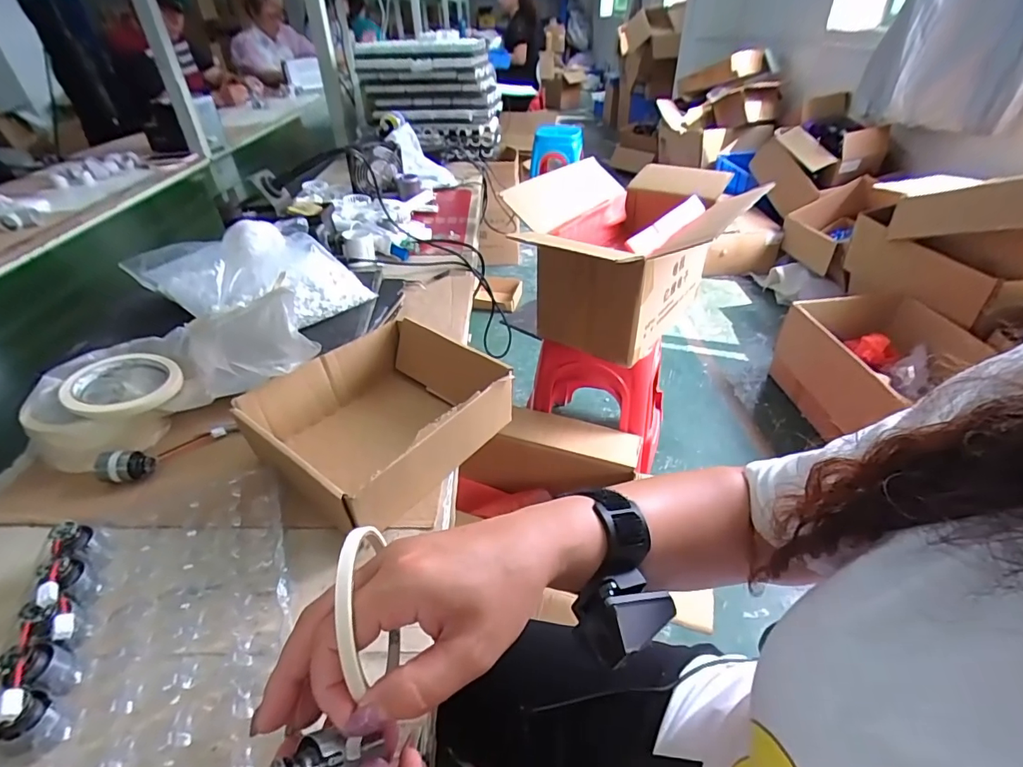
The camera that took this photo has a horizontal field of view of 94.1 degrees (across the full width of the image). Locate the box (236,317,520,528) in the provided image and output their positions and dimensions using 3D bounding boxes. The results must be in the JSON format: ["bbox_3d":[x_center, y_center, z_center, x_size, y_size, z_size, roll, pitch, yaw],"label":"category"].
[{"bbox_3d":[-0.130,0.029,0.483,0.184,0.069,0.204,25,45,30],"label":"box"}]

